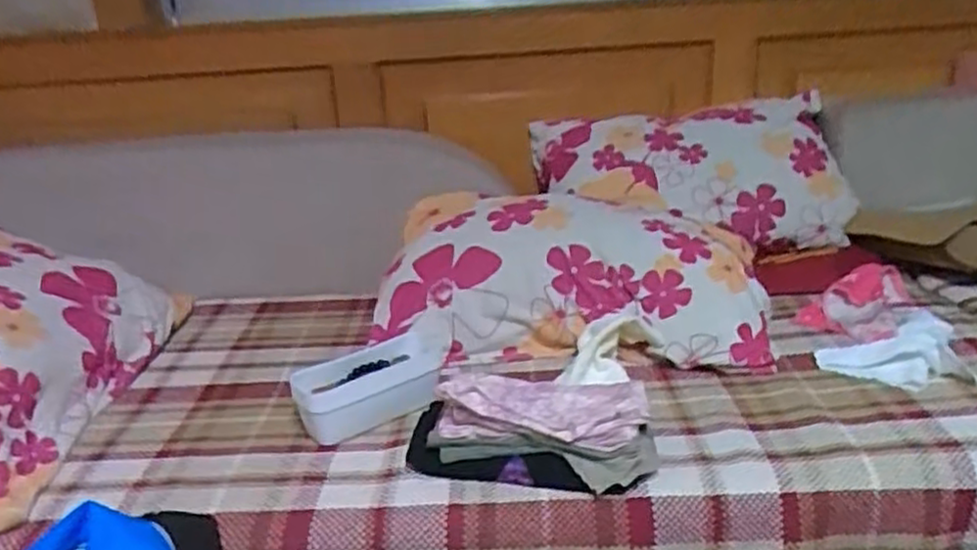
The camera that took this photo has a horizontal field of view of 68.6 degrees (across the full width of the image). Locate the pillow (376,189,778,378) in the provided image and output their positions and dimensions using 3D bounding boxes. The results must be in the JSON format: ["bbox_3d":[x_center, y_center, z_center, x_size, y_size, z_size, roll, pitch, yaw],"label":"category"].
[{"bbox_3d":[0.133,-0.018,1.274,0.640,0.187,0.430,0,21,5],"label":"pillow"}]

